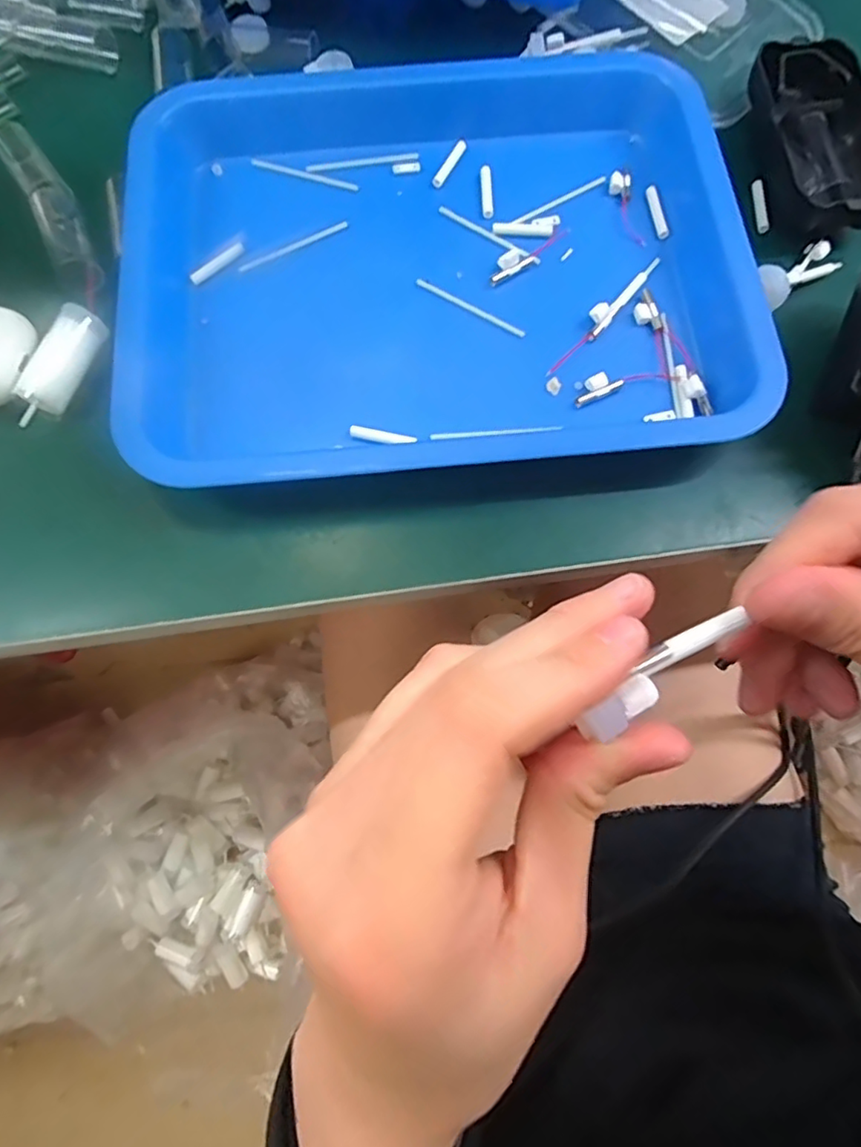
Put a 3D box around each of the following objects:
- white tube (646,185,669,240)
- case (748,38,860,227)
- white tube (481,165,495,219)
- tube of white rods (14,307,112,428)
[{"bbox_3d":[0.117,-0.186,0.302,0.005,0.004,0.033,-6,74,-2],"label":"white tube"},{"bbox_3d":[0.202,-0.223,0.301,0.054,0.025,0.105,-5,74,-2],"label":"case"},{"bbox_3d":[0.030,-0.199,0.306,0.006,0.004,0.031,-1,74,-1],"label":"white tube"},{"bbox_3d":[-0.172,-0.096,0.272,0.021,0.017,0.058,24,75,6],"label":"tube of white rods"}]

